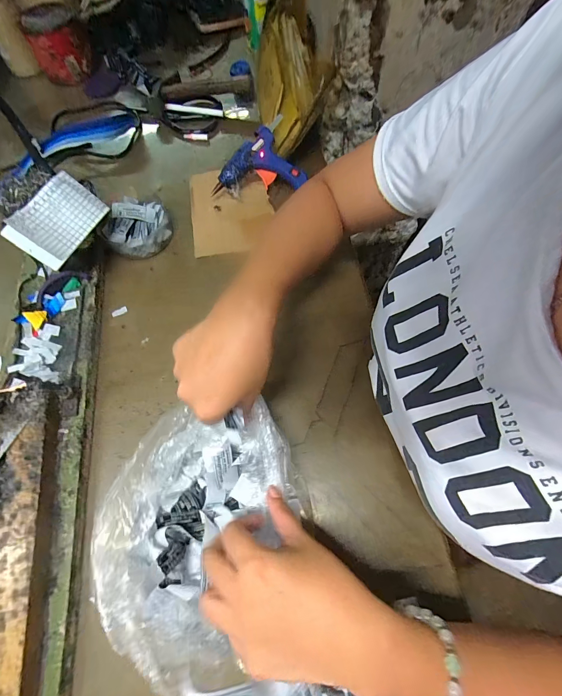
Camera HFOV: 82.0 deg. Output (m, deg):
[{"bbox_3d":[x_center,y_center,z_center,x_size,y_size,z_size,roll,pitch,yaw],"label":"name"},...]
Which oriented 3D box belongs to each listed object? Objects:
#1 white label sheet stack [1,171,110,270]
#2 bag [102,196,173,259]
[{"bbox_3d":[-0.258,-0.150,0.377,0.061,0.021,0.101,38,63,-30],"label":"white label sheet stack"},{"bbox_3d":[-0.207,-0.176,0.467,0.092,0.039,0.085,-30,70,-10],"label":"bag"}]

